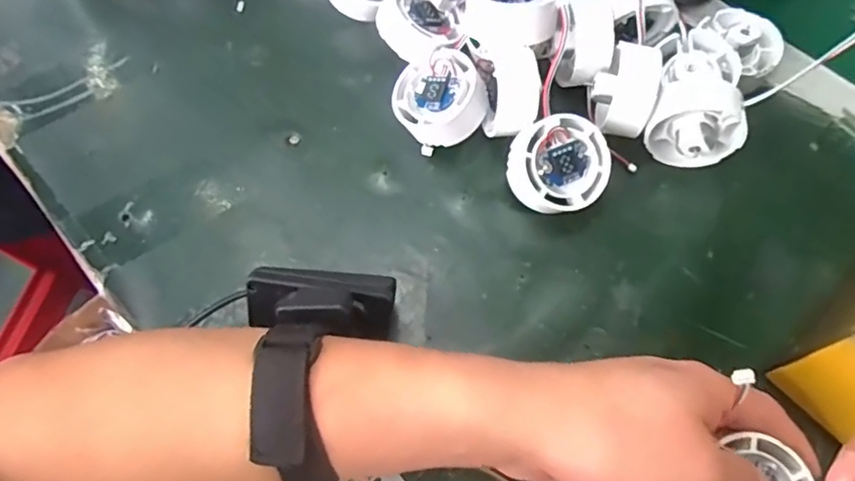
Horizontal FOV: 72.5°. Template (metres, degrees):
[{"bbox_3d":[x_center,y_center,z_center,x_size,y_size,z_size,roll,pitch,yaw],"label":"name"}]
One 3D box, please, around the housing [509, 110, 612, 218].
[{"bbox_3d":[0.077,-0.044,0.340,0.054,0.019,0.055,-1,93,-12],"label":"housing"}]

